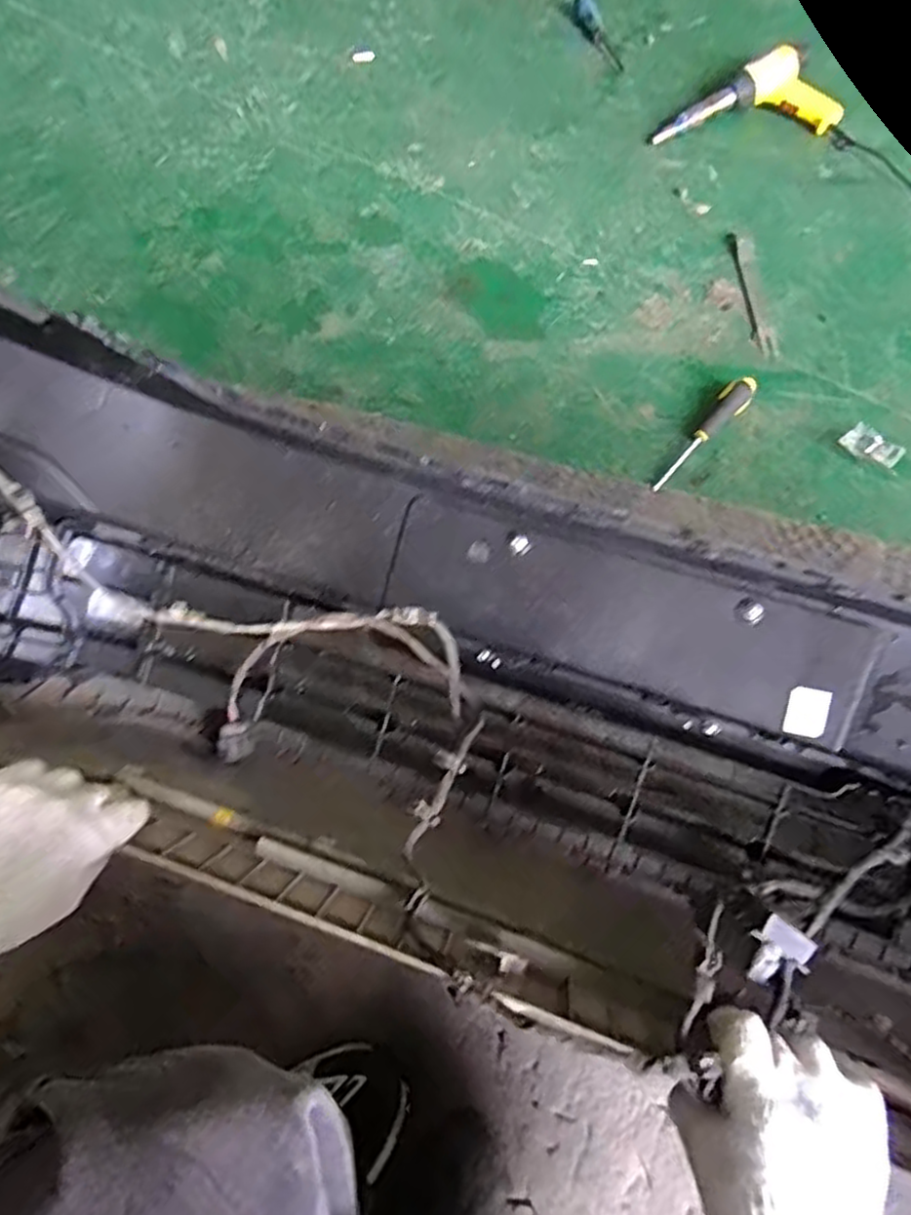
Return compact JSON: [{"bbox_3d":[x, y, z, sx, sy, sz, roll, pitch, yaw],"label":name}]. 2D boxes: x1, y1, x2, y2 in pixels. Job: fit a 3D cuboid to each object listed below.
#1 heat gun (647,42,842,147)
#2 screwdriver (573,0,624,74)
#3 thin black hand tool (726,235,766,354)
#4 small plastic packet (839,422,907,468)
[{"bbox_3d":[0.466,-0.796,1.148,0.280,0.053,0.148,-25,68,-8],"label":"heat gun"},{"bbox_3d":[0.267,-1.069,1.323,0.042,0.024,0.207,-18,68,-5],"label":"screwdriver"},{"bbox_3d":[0.421,-0.462,1.043,0.017,0.010,0.246,-1,67,2],"label":"thin black hand tool"},{"bbox_3d":[0.535,-0.209,0.913,0.072,0.017,0.040,33,72,15],"label":"small plastic packet"}]

